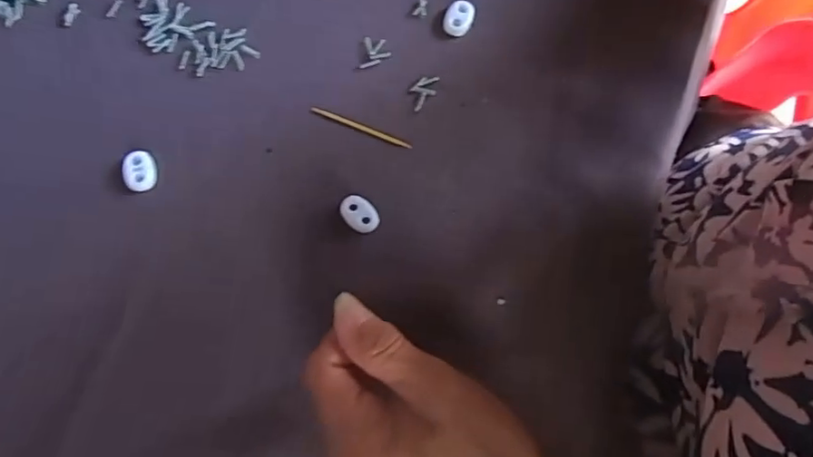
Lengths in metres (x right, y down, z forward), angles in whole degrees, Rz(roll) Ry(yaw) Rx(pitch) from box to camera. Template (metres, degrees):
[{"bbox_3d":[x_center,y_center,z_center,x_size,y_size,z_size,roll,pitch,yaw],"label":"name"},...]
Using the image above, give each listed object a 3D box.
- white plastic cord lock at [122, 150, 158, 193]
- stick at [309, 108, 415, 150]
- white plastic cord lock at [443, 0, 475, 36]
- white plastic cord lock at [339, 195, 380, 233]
[{"bbox_3d":[-0.147,-0.032,0.311,0.017,0.004,0.023,-10,78,-4],"label":"white plastic cord lock"},{"bbox_3d":[-0.026,-0.058,0.322,0.061,0.004,0.004,22,77,3],"label":"stick"},{"bbox_3d":[0.031,-0.126,0.338,0.016,0.008,0.021,21,77,3],"label":"white plastic cord lock"},{"bbox_3d":[-0.026,-0.008,0.308,0.023,0.004,0.015,38,79,7],"label":"white plastic cord lock"}]

